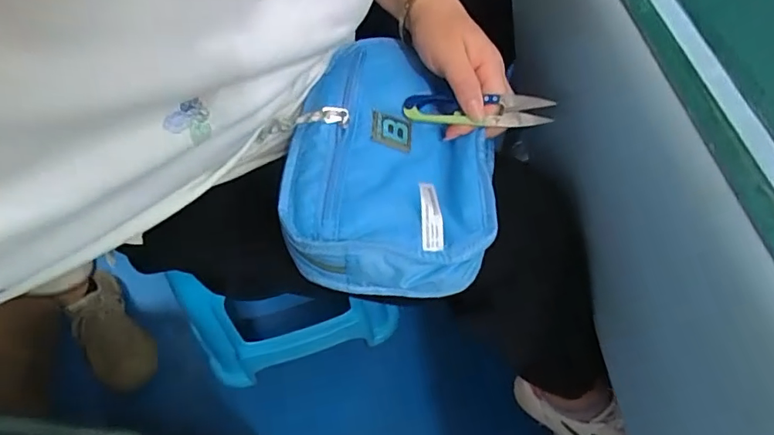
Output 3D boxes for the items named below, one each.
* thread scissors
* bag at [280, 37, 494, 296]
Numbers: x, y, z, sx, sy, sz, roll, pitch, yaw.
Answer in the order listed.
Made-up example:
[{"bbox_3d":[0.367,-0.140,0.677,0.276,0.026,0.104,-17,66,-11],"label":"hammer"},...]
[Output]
[{"bbox_3d":[0.072,-0.090,0.422,0.119,0.016,0.029,4,58,20],"label":"thread scissors"},{"bbox_3d":[0.003,-0.049,0.430,0.156,0.064,0.211,3,59,1],"label":"bag"}]

